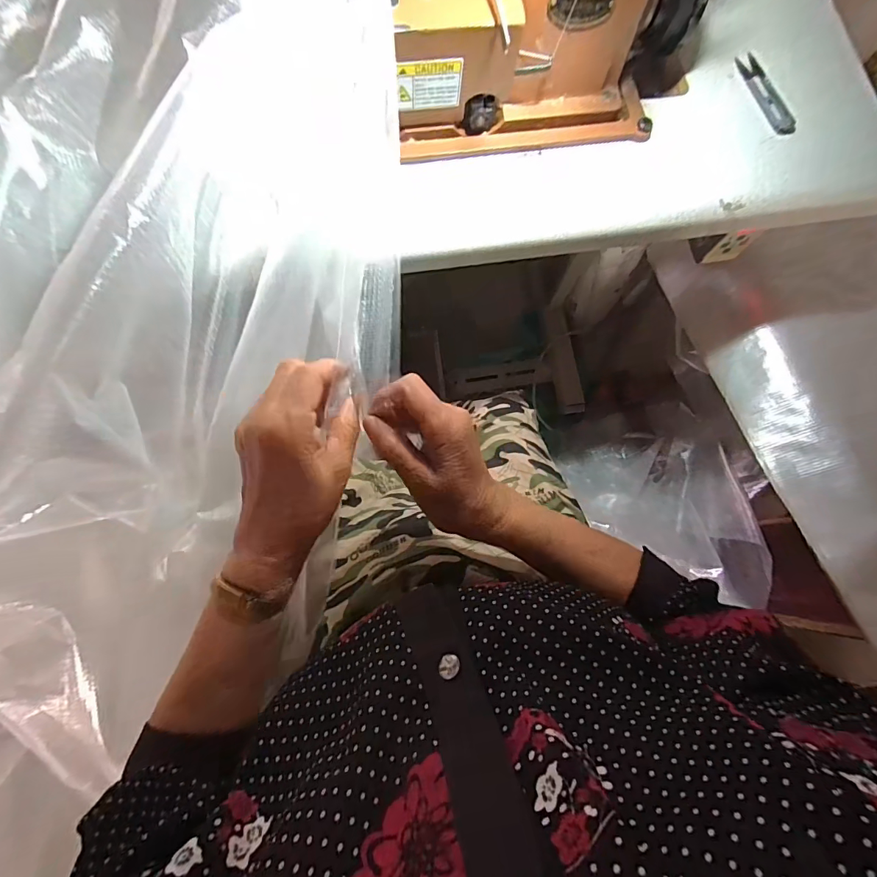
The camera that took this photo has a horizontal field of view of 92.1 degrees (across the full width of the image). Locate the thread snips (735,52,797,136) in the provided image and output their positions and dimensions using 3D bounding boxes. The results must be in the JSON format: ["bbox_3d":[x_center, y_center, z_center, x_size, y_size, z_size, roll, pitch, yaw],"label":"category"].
[{"bbox_3d":[0.343,-0.363,0.443,0.024,0.007,0.108,-14,78,-4],"label":"thread snips"}]

